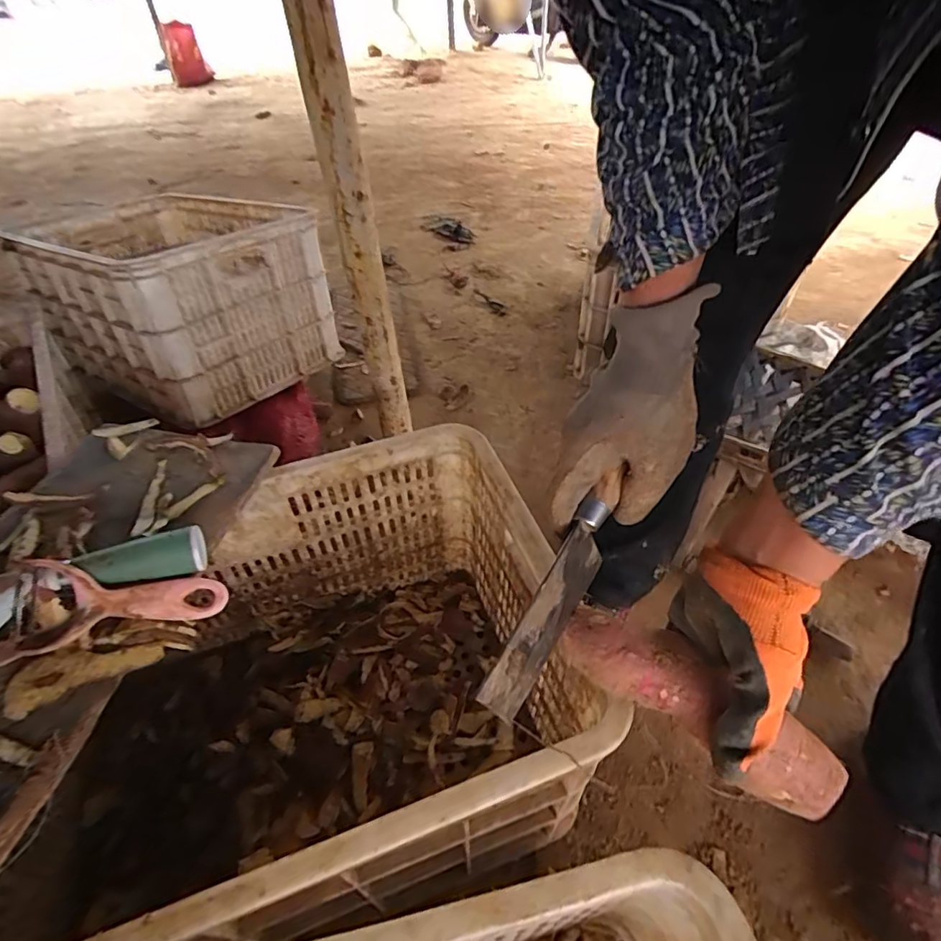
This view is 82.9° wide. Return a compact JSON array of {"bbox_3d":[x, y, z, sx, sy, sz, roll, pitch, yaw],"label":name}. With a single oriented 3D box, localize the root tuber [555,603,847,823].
[{"bbox_3d":[0.146,0.151,0.346,0.188,0.047,0.046,31,53,14],"label":"root tuber"}]

